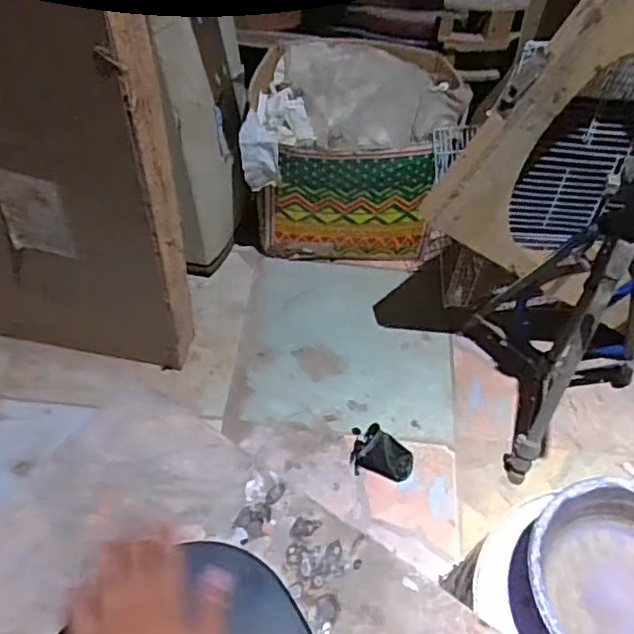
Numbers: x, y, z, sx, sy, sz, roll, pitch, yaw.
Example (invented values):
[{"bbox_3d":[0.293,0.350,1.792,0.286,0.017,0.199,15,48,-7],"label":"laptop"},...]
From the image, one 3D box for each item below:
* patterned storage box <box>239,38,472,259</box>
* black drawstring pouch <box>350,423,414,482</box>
[{"bbox_3d":[0.059,-0.345,1.341,0.402,0.322,0.354,4,53,-5],"label":"patterned storage box"},{"bbox_3d":[0.107,0.227,1.087,0.114,0.040,0.080,18,53,11],"label":"black drawstring pouch"}]

